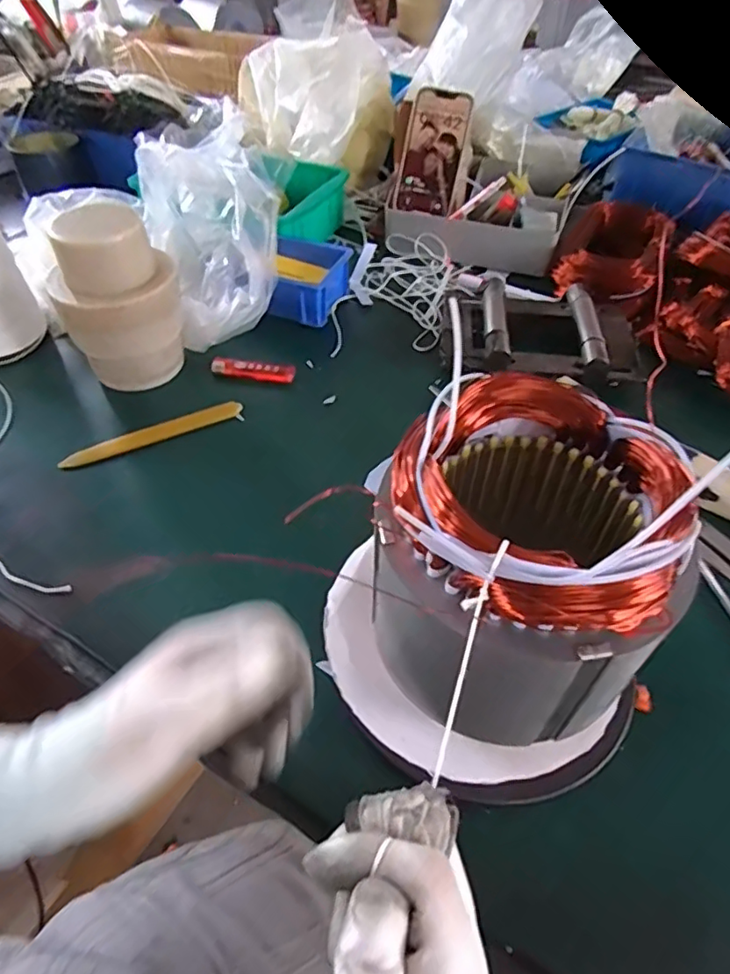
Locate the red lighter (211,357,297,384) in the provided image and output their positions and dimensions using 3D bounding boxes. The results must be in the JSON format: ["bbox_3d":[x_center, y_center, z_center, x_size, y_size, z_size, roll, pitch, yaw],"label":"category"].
[{"bbox_3d":[-0.116,-0.121,0.611,0.084,0.017,0.019,5,49,3],"label":"red lighter"}]

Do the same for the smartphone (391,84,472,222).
[{"bbox_3d":[0.084,-0.418,0.736,0.073,0.139,0.012,14,15,7],"label":"smartphone"}]

